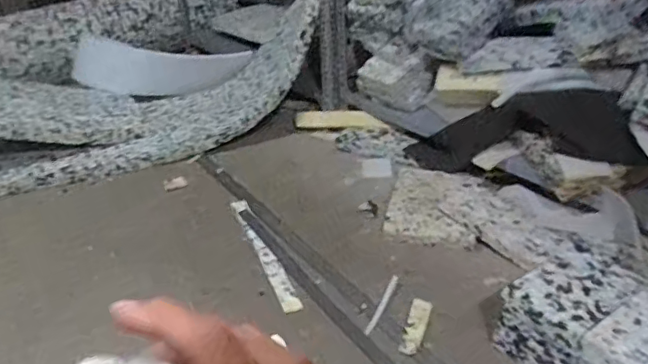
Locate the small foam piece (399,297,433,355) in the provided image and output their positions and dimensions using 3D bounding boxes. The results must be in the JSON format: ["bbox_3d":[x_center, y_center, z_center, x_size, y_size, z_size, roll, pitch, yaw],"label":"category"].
[{"bbox_3d":[0.178,0.275,1.107,0.039,0.012,0.146,11,33,20],"label":"small foam piece"}]

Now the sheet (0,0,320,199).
[{"bbox_3d":[-0.608,-0.311,1.799,1.105,0.379,0.503,-12,33,-17],"label":"sheet"}]

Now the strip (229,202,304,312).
[{"bbox_3d":[-0.140,0.157,1.335,0.041,0.025,0.425,-14,33,-18],"label":"strip"}]

